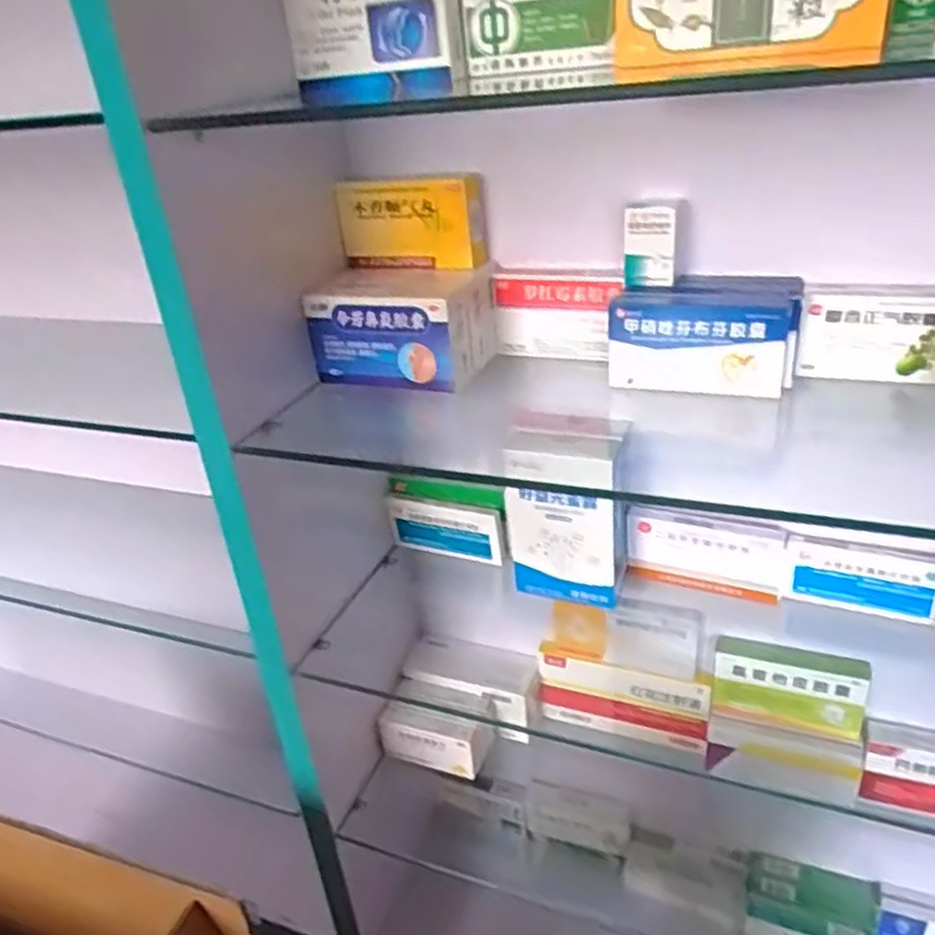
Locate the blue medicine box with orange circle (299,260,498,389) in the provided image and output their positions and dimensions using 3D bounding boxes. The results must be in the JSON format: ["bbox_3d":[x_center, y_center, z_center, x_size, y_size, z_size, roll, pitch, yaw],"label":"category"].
[{"bbox_3d":[-0.053,-0.125,0.685,0.131,0.083,0.104,9,32,24],"label":"blue medicine box with orange circle"}]

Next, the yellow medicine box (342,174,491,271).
[{"bbox_3d":[-0.047,-0.215,0.686,0.122,0.069,0.039,5,31,18],"label":"yellow medicine box"}]

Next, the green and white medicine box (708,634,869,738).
[{"bbox_3d":[0.321,0.220,0.774,0.139,0.086,0.022,7,31,22],"label":"green and white medicine box"}]

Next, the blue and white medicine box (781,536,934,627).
[{"bbox_3d":[0.354,0.102,0.694,0.130,0.067,0.021,9,32,24],"label":"blue and white medicine box"}]

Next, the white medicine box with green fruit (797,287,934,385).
[{"bbox_3d":[0.307,-0.099,0.580,0.107,0.067,0.017,6,31,21],"label":"white medicine box with green fruit"}]

